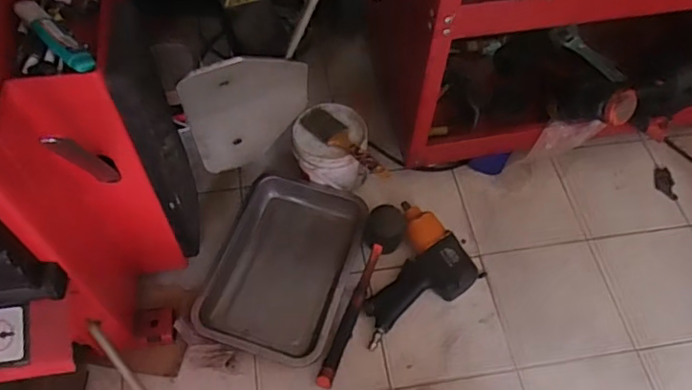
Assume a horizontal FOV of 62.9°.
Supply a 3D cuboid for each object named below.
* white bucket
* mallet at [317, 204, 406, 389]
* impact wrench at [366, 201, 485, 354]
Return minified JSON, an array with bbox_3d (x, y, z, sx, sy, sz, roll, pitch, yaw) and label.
[{"bbox_3d":[-0.028,-0.075,1.014,0.130,0.125,0.130,-4,58,-5],"label":"white bucket"},{"bbox_3d":[0.032,0.151,0.887,0.066,0.078,0.307,16,58,7],"label":"mallet"},{"bbox_3d":[0.099,0.136,0.922,0.171,0.065,0.226,38,64,20],"label":"impact wrench"}]

